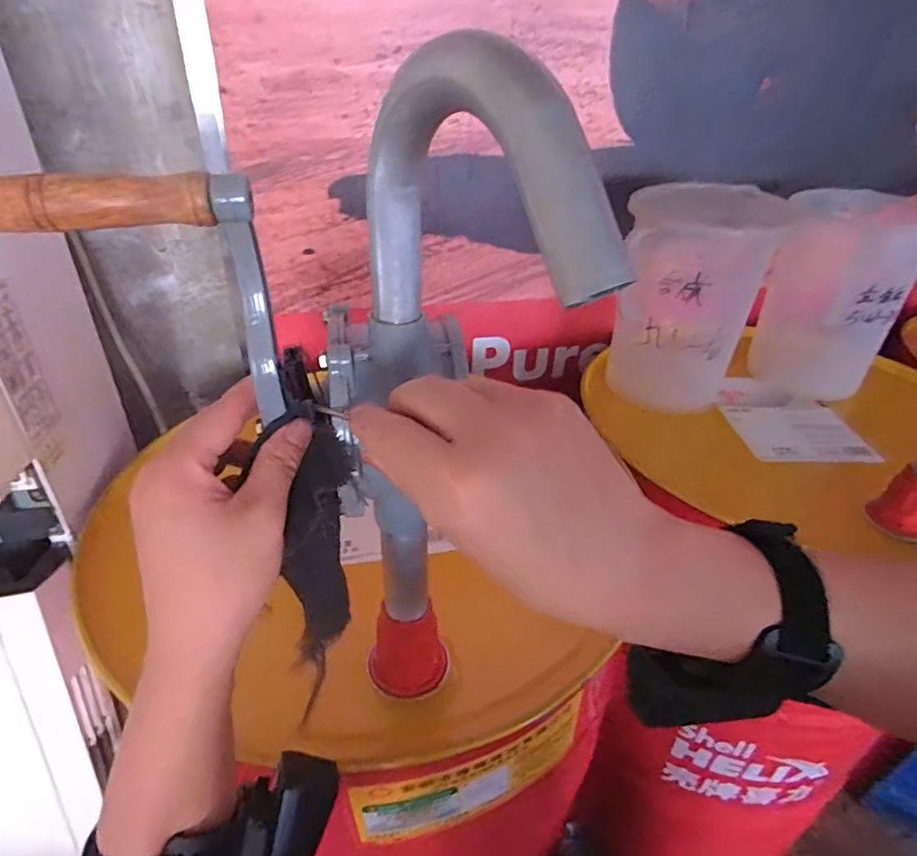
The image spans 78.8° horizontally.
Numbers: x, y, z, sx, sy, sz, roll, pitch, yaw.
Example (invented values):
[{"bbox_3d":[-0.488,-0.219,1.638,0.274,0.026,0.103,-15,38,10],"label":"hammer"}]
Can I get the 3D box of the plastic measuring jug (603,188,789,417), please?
[{"bbox_3d":[0.311,-0.162,0.761,0.160,0.278,0.176,22,39,27],"label":"plastic measuring jug"}]

